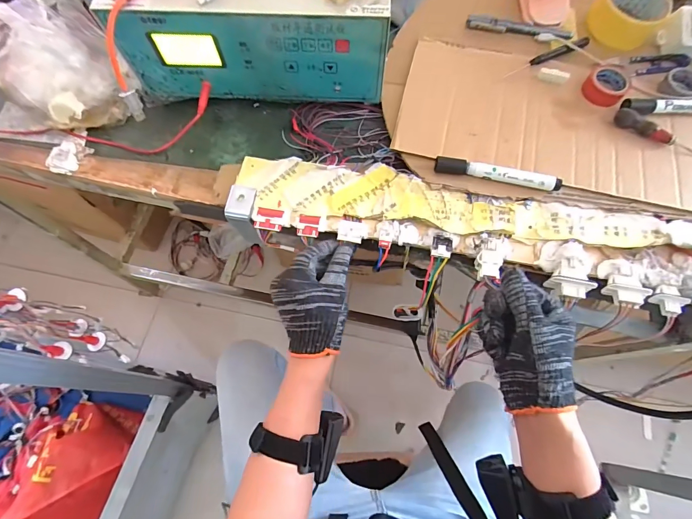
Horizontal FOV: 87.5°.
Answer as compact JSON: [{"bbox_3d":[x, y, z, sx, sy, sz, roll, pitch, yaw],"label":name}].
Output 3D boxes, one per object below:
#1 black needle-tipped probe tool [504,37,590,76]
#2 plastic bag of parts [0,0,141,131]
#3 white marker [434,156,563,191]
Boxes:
[{"bbox_3d":[0.271,-0.273,0.484,0.145,0.011,0.013,-26,71,-10],"label":"black needle-tipped probe tool"},{"bbox_3d":[-0.358,-0.242,0.449,0.154,0.117,0.132,40,74,14],"label":"plastic bag of parts"},{"bbox_3d":[0.174,-0.098,0.419,0.139,0.014,0.014,13,69,5],"label":"white marker"}]

